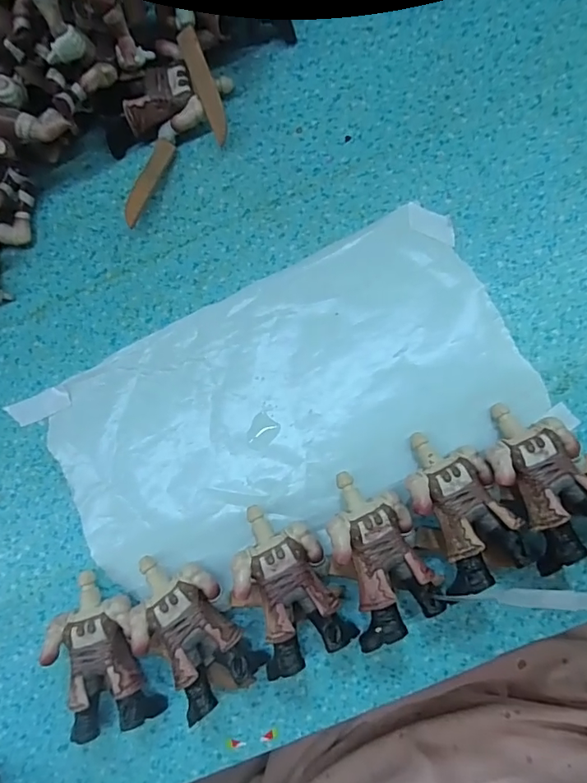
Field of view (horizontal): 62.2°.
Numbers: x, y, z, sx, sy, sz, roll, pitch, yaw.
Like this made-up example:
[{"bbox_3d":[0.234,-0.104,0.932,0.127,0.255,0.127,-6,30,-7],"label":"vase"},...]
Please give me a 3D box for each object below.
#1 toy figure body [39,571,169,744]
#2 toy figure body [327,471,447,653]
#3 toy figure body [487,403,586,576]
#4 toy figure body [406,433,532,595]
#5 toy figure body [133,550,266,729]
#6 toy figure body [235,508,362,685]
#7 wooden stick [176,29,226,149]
[{"bbox_3d":[-0.077,0.105,0.196,0.032,0.020,0.059,-18,82,4],"label":"toy figure body"},{"bbox_3d":[0.034,0.061,0.186,0.033,0.028,0.059,-17,82,4],"label":"toy figure body"},{"bbox_3d":[0.095,0.032,0.185,0.034,0.022,0.058,-30,81,3],"label":"toy figure body"},{"bbox_3d":[0.063,0.043,0.186,0.033,0.023,0.055,-22,82,4],"label":"toy figure body"},{"bbox_3d":[-0.041,0.092,0.193,0.033,0.024,0.058,-41,81,1],"label":"toy figure body"},{"bbox_3d":[-0.003,0.074,0.191,0.033,0.026,0.058,-27,82,3],"label":"toy figure body"},{"bbox_3d":[-0.038,-0.132,0.211,0.009,0.004,0.045,-19,106,4],"label":"wooden stick"}]

